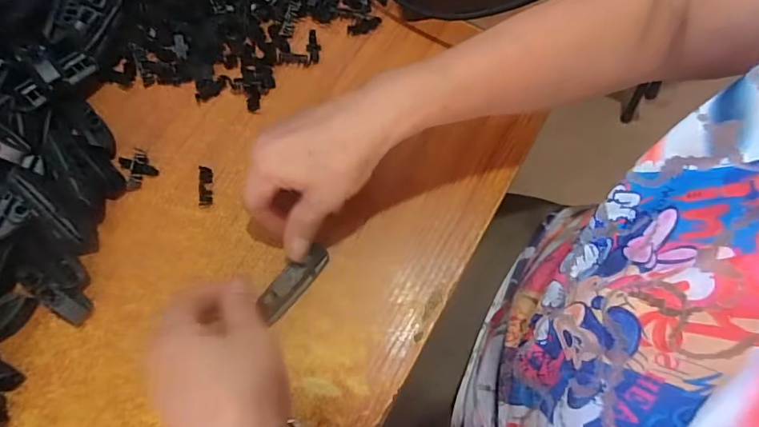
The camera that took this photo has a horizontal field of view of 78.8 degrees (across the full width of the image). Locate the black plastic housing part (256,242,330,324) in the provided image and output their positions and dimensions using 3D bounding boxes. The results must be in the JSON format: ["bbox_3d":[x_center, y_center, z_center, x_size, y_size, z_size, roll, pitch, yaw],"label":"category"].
[{"bbox_3d":[-0.065,0.051,0.353,0.021,0.017,0.070,37,64,12],"label":"black plastic housing part"}]

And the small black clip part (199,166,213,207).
[{"bbox_3d":[-0.147,-0.023,0.389,0.011,0.006,0.035,-5,70,-3],"label":"small black clip part"}]

